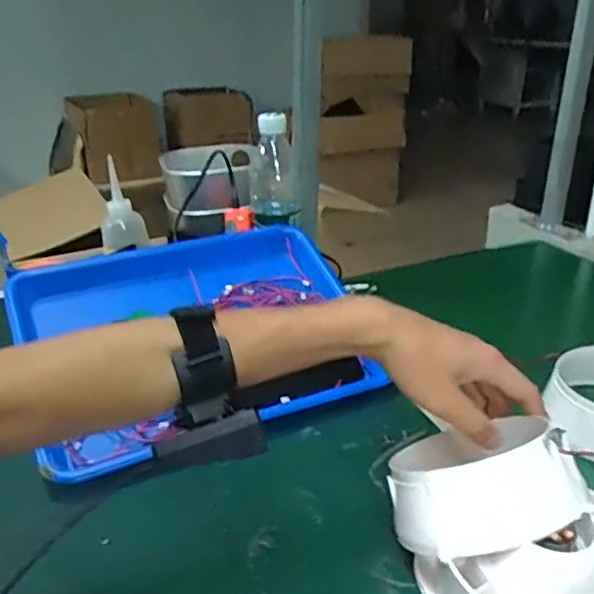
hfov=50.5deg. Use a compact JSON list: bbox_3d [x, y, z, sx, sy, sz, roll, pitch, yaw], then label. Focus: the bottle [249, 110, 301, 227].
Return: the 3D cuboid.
[{"bbox_3d":[-0.027,-0.156,0.765,0.058,0.124,0.055,-3,26,-5],"label":"bottle"}]

